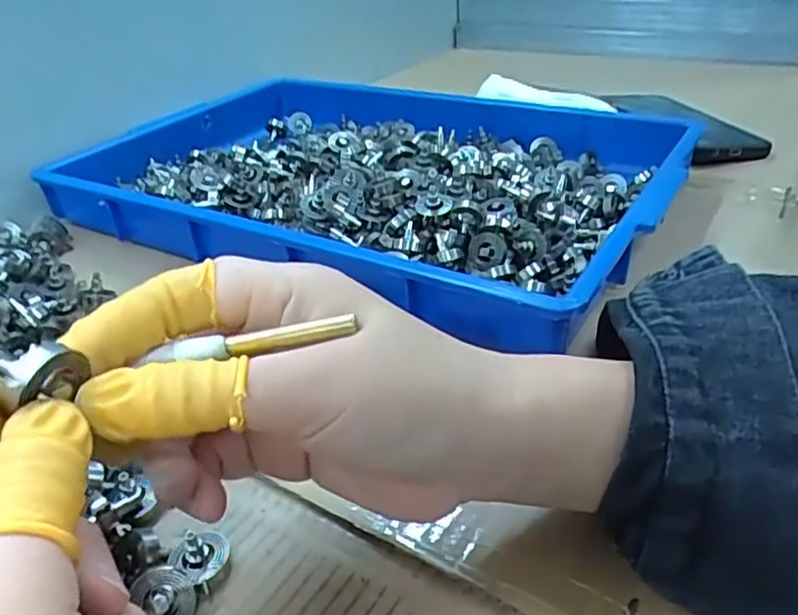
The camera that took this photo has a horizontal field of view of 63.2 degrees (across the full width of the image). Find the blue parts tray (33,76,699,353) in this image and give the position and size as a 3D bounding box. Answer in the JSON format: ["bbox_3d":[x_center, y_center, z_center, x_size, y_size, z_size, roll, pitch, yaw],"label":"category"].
[{"bbox_3d":[-0.025,-0.104,0.492,0.420,0.052,0.287,16,37,28],"label":"blue parts tray"}]

